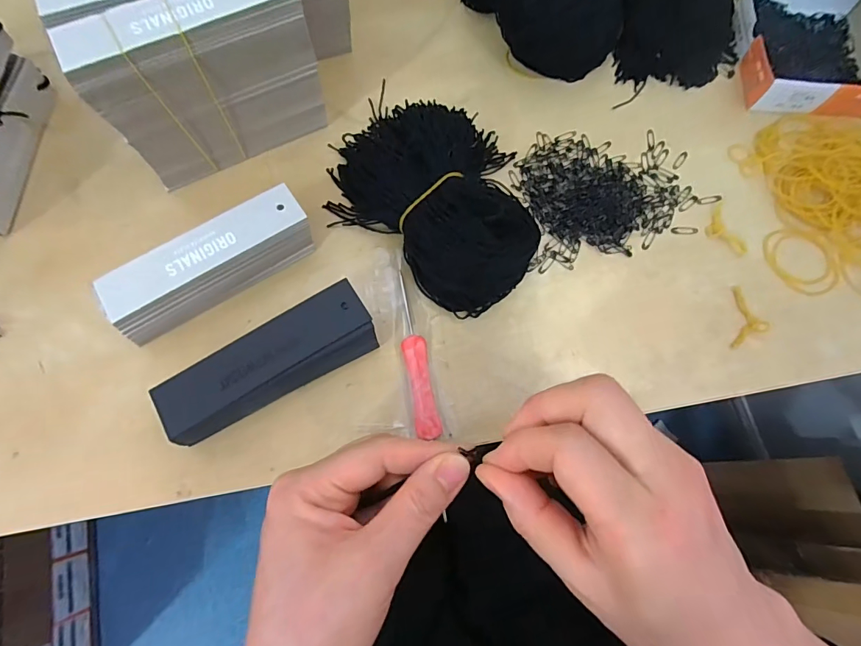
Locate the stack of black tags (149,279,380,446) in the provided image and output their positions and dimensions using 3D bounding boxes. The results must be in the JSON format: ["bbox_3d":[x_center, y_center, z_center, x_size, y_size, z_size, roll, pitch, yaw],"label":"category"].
[{"bbox_3d":[-0.094,0.026,0.262,0.125,0.030,0.039,-31,76,-11],"label":"stack of black tags"}]

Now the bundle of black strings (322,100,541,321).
[{"bbox_3d":[0.005,-0.083,0.291,0.131,0.060,0.155,-19,74,-7],"label":"bundle of black strings"}]

